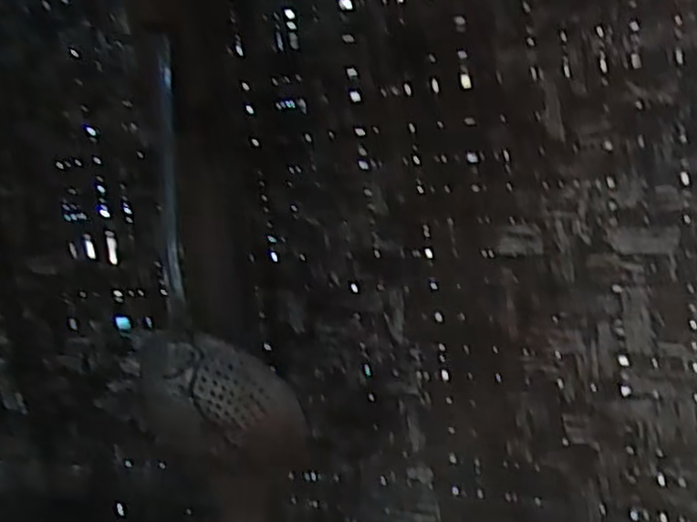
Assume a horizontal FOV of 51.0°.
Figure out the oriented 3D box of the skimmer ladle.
[{"bbox_3d":[-0.135,0.016,0.691,0.144,0.372,0.054,-7,9,1],"label":"skimmer ladle"}]

